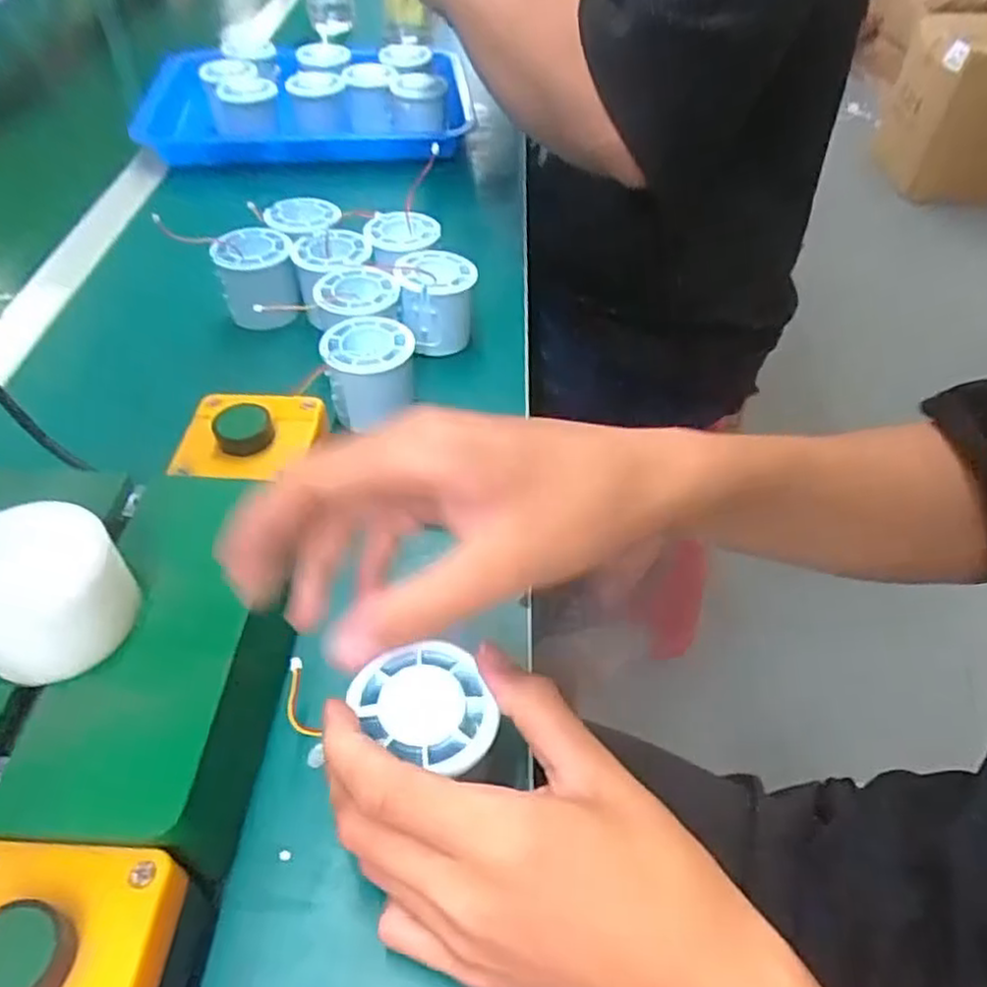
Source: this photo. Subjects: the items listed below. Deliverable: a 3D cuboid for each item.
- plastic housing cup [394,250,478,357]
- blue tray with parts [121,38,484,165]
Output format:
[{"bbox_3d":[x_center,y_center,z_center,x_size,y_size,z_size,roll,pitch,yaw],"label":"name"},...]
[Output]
[{"bbox_3d":[-0.039,-0.132,0.497,0.051,0.053,0.048,0,47,0],"label":"plastic housing cup"},{"bbox_3d":[-0.194,-0.420,0.753,0.328,0.065,0.221,-4,48,-4],"label":"blue tray with parts"}]

